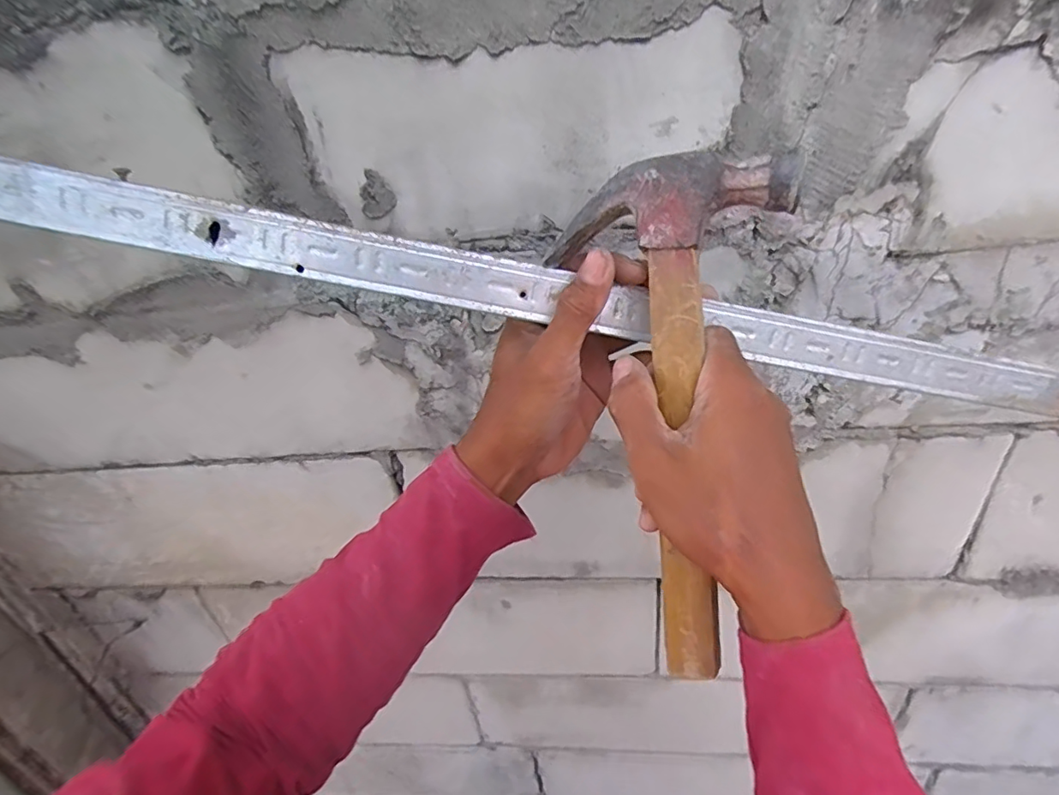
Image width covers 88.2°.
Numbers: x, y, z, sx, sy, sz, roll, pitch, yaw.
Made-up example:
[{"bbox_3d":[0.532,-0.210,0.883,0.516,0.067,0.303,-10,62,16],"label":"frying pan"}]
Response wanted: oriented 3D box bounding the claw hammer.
[{"bbox_3d":[0.074,0.014,0.282,0.110,0.261,0.033,-2,6,8],"label":"claw hammer"}]

